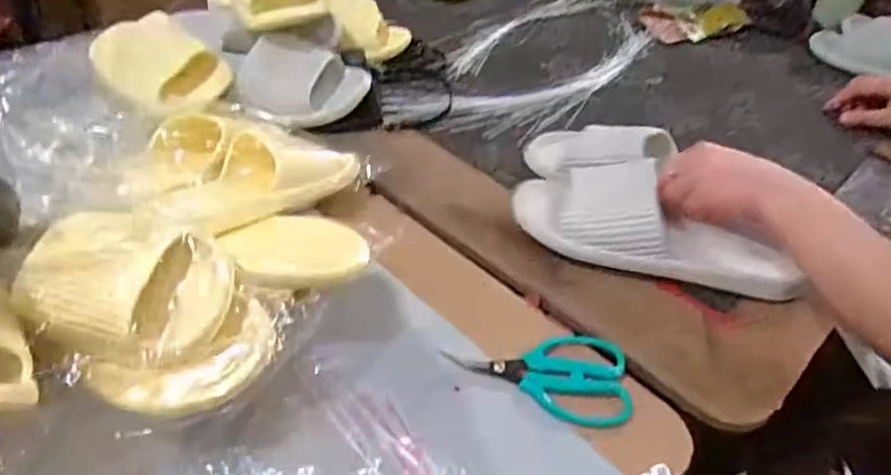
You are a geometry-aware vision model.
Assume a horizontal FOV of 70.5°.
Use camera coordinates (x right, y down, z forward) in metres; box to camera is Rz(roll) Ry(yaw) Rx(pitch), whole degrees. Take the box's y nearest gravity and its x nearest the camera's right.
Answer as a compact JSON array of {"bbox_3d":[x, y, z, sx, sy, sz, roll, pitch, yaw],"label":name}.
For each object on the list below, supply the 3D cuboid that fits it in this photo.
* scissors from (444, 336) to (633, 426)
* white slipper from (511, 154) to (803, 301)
[{"bbox_3d":[0.075,0.109,0.496,0.138,0.012,0.074,4,41,1],"label":"scissors"},{"bbox_3d":[0.192,-0.011,0.599,0.262,0.075,0.091,21,44,19],"label":"white slipper"}]

